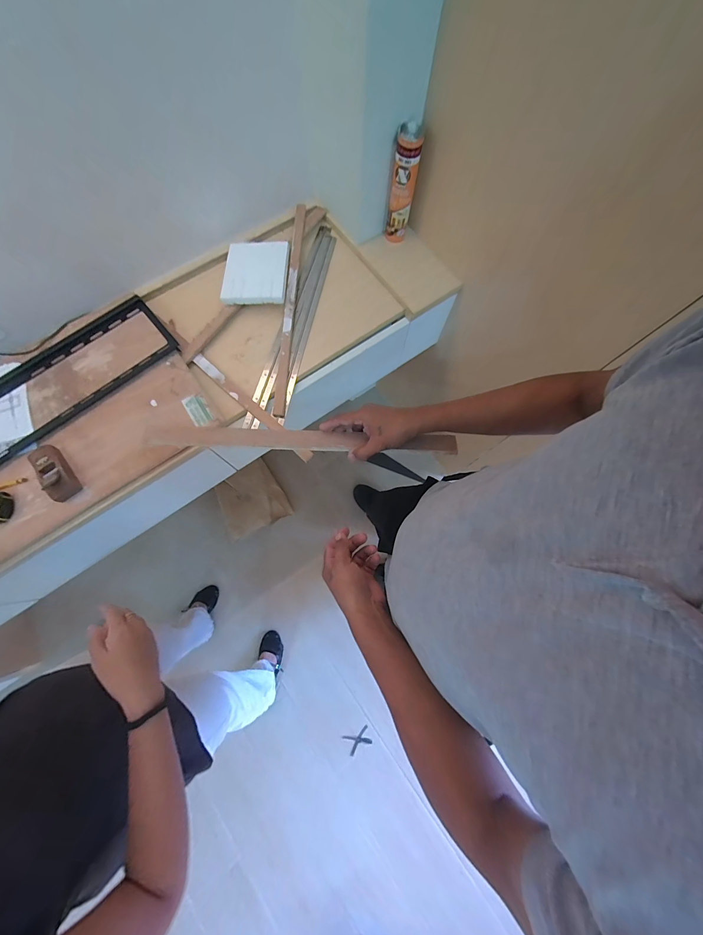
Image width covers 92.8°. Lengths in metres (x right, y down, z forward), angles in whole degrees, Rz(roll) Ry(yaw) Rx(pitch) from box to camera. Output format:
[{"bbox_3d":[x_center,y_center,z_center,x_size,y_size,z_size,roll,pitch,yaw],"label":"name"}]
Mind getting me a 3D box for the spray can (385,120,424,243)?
[{"bbox_3d":[0.109,-0.602,0.715,0.055,0.203,0.064,5,75,0],"label":"spray can"}]

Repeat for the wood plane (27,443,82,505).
[{"bbox_3d":[-0.559,0.007,0.627,0.048,0.035,0.112,-40,79,-10],"label":"wood plane"}]

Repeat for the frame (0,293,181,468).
[{"bbox_3d":[-0.668,-0.113,0.667,0.660,0.018,0.181,-41,80,-10],"label":"frame"}]

